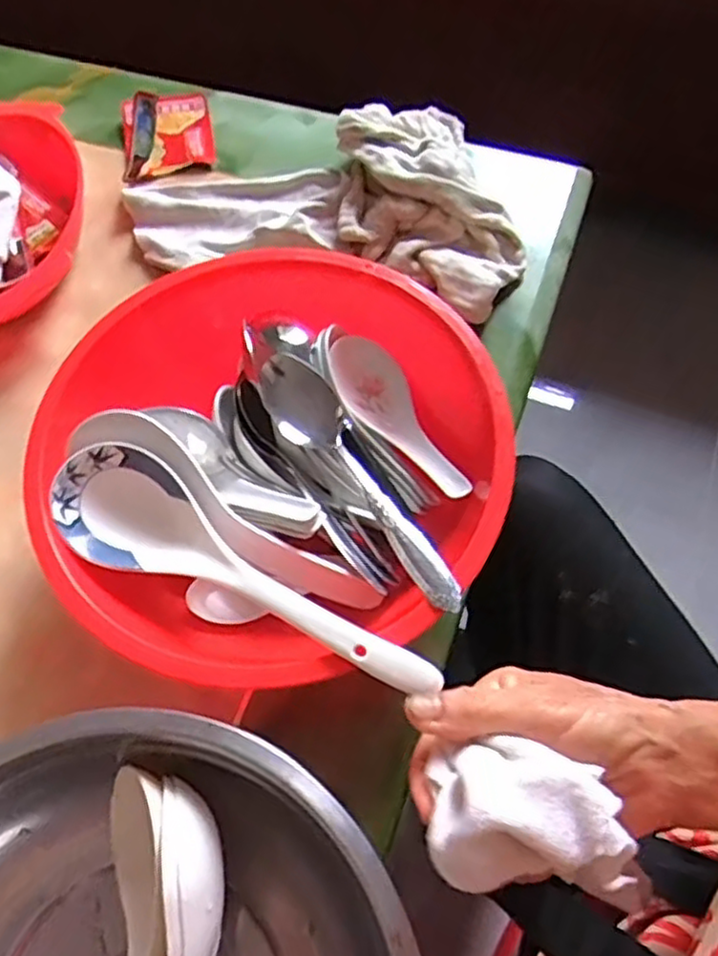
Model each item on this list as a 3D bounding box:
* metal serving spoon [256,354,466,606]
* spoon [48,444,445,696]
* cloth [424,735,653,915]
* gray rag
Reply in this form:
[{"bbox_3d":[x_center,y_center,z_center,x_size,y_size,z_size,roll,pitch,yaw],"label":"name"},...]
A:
[{"bbox_3d":[-0.001,0.001,0.370,0.036,0.023,0.167,-31,67,-11],"label":"metal serving spoon"},{"bbox_3d":[-0.060,0.045,0.348,0.211,0.028,0.056,25,68,19],"label":"spoon"},{"bbox_3d":[0.069,0.129,0.269,0.080,0.029,0.050,5,65,5],"label":"cloth"},{"bbox_3d":[-0.026,-0.212,0.518,0.292,0.046,0.187,6,65,6],"label":"gray rag"}]

